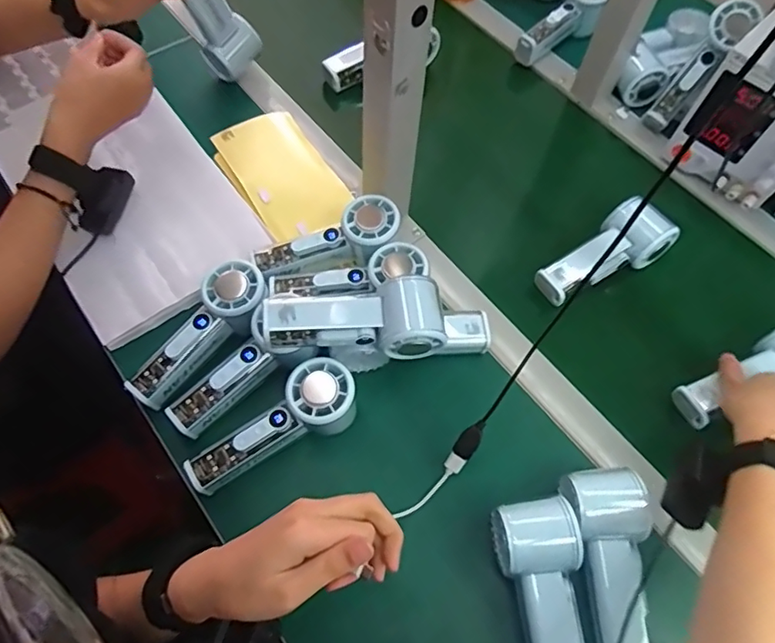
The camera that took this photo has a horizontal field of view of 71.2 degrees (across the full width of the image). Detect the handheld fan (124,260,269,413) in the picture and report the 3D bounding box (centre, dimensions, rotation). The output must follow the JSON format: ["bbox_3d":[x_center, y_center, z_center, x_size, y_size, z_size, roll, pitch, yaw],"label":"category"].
[{"bbox_3d":[-0.165,0.014,0.491,0.060,0.034,0.150,38,82,16],"label":"handheld fan"}]

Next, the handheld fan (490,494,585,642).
[{"bbox_3d":[0.124,0.214,0.410,0.061,0.054,0.149,-9,63,-8],"label":"handheld fan"}]

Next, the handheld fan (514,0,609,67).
[{"bbox_3d":[0.242,-0.416,0.750,0.174,0.054,0.055,-41,71,-8],"label":"handheld fan"}]

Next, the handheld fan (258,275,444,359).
[{"bbox_3d":[-0.026,0.001,0.463,0.148,0.056,0.057,-6,63,-6],"label":"handheld fan"}]

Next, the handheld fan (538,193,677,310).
[{"bbox_3d":[0.226,-0.071,0.577,0.146,0.046,0.058,-31,67,3],"label":"handheld fan"}]

